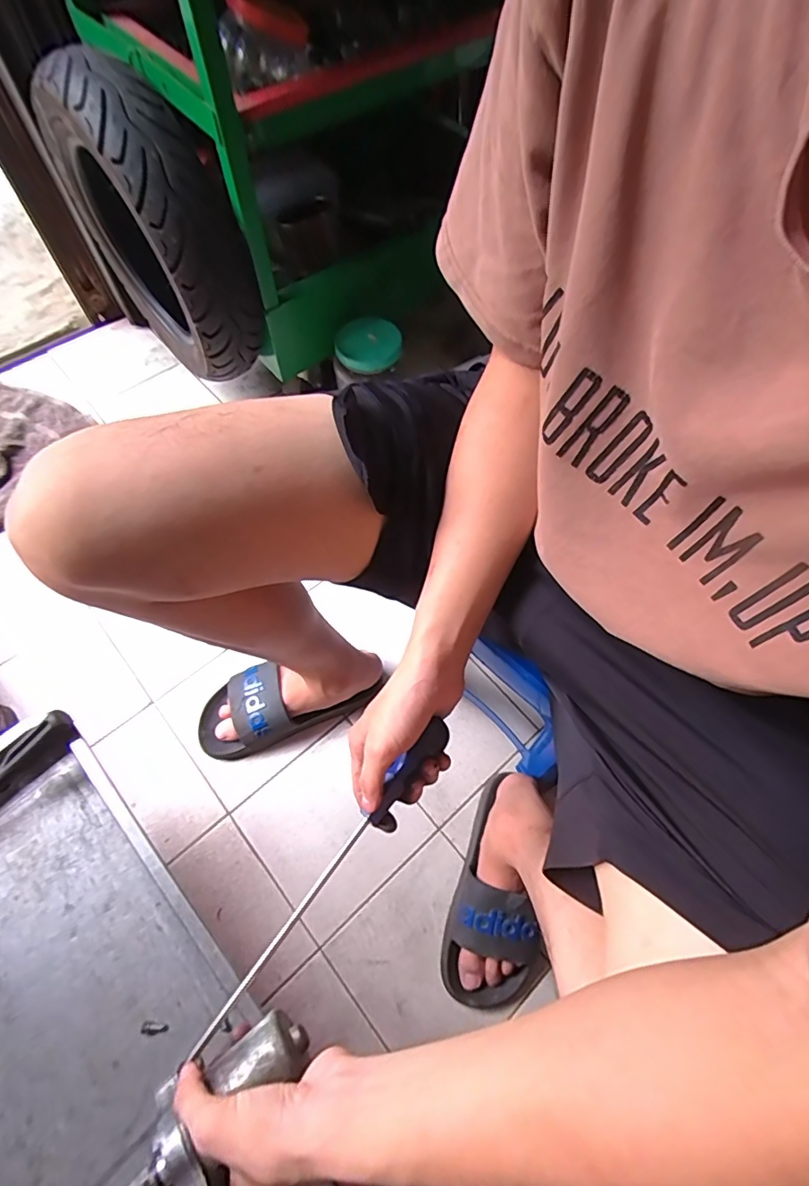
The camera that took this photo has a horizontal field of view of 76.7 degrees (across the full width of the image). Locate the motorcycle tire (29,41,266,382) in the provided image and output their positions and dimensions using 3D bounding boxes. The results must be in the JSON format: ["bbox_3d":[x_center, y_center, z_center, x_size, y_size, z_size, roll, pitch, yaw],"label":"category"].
[{"bbox_3d":[-0.366,-0.537,0.771,0.122,0.360,0.364,-39,71,-19],"label":"motorcycle tire"}]

